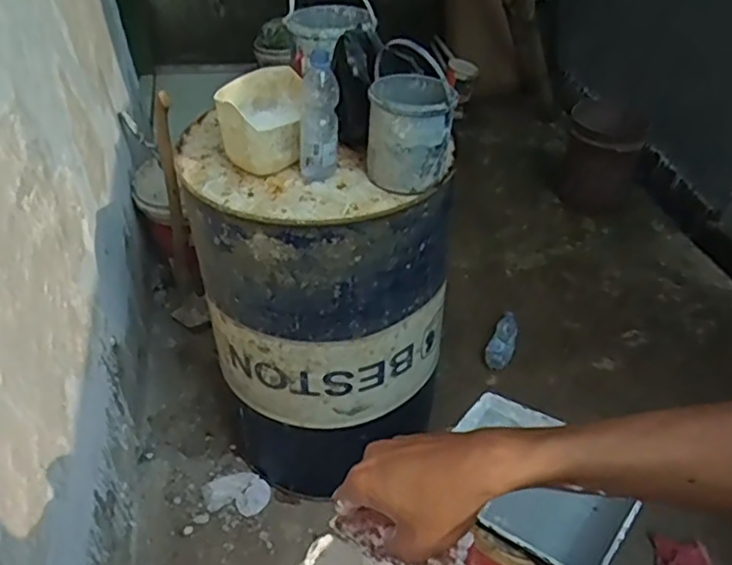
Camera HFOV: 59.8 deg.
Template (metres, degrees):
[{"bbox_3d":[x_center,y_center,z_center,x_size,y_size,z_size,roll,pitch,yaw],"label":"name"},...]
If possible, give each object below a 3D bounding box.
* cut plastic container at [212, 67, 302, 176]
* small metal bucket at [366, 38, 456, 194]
[{"bbox_3d":[-0.197,-0.309,1.217,0.154,0.125,0.190,-4,41,-2],"label":"cut plastic container"},{"bbox_3d":[0.083,-0.304,1.154,0.154,0.223,0.164,-1,41,1],"label":"small metal bucket"}]

